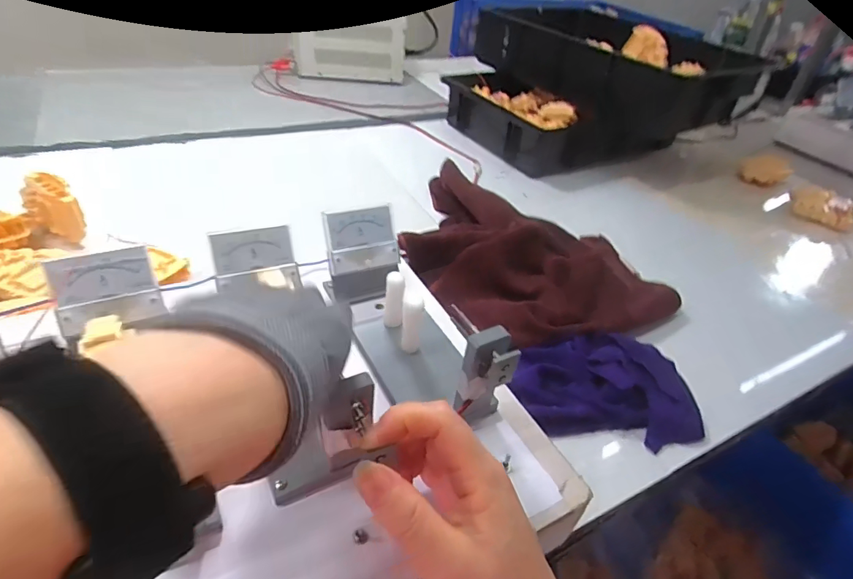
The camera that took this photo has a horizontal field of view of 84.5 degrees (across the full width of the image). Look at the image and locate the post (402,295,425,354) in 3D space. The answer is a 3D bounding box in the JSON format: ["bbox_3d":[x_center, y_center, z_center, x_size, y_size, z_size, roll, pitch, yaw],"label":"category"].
[{"bbox_3d":[-0.011,0.028,0.369,0.017,0.048,0.014,6,39,-2],"label":"post"}]

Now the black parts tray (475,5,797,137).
[{"bbox_3d":[0.393,-0.460,0.966,0.364,0.126,0.482,-23,48,-32],"label":"black parts tray"}]

